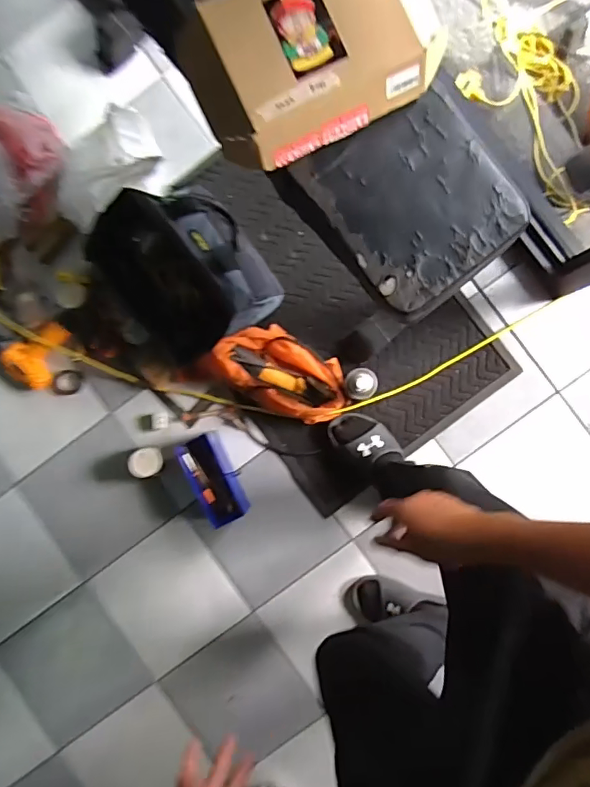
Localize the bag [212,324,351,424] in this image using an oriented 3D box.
[{"bbox_3d":[-0.030,-0.045,1.163,0.325,0.125,0.182,33,92,2],"label":"bag"}]

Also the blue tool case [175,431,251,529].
[{"bbox_3d":[-0.192,0.202,1.178,0.096,0.081,0.210,-24,90,2],"label":"blue tool case"}]

